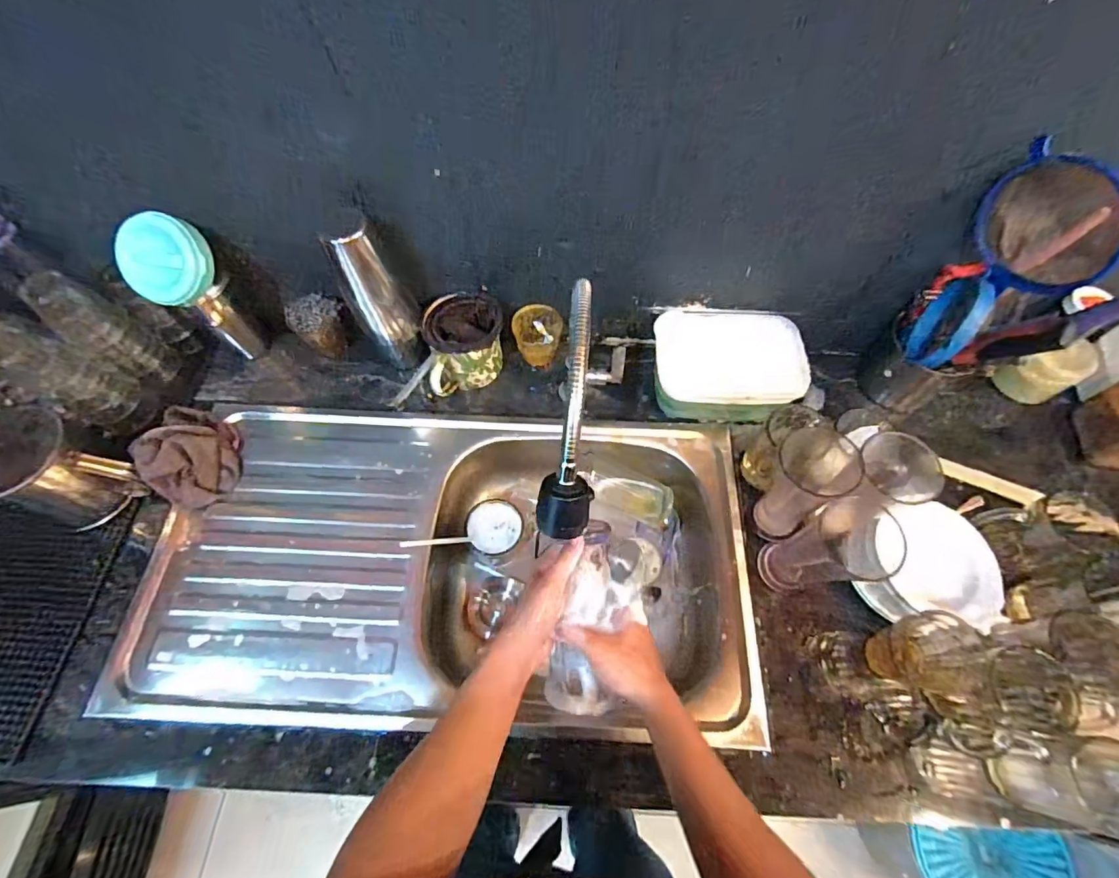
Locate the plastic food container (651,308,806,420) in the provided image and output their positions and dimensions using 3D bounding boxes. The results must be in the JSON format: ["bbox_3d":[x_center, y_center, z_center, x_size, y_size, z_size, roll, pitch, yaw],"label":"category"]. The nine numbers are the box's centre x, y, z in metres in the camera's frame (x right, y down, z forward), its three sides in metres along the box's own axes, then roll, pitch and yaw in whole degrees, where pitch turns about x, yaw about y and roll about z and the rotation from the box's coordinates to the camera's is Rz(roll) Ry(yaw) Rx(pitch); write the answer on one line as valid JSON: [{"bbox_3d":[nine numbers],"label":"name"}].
[{"bbox_3d":[0.234,-0.102,0.704,0.199,0.090,0.147,3,65,1],"label":"plastic food container"}]

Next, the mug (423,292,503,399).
[{"bbox_3d":[-0.133,-0.131,0.708,0.107,0.091,0.122,-10,64,-6],"label":"mug"}]

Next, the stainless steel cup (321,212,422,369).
[{"bbox_3d":[-0.243,-0.187,0.659,0.073,0.234,0.082,-30,67,-15],"label":"stainless steel cup"}]

